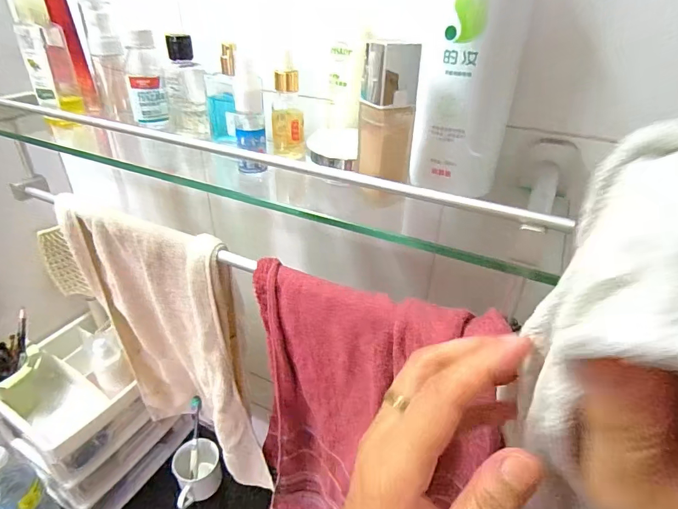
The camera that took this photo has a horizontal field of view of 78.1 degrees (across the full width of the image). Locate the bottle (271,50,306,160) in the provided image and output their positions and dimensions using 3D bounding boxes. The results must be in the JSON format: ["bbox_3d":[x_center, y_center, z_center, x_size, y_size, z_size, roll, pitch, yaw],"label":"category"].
[{"bbox_3d":[-0.046,-0.130,0.372,0.029,0.081,0.036,-2,33,-5],"label":"bottle"}]

